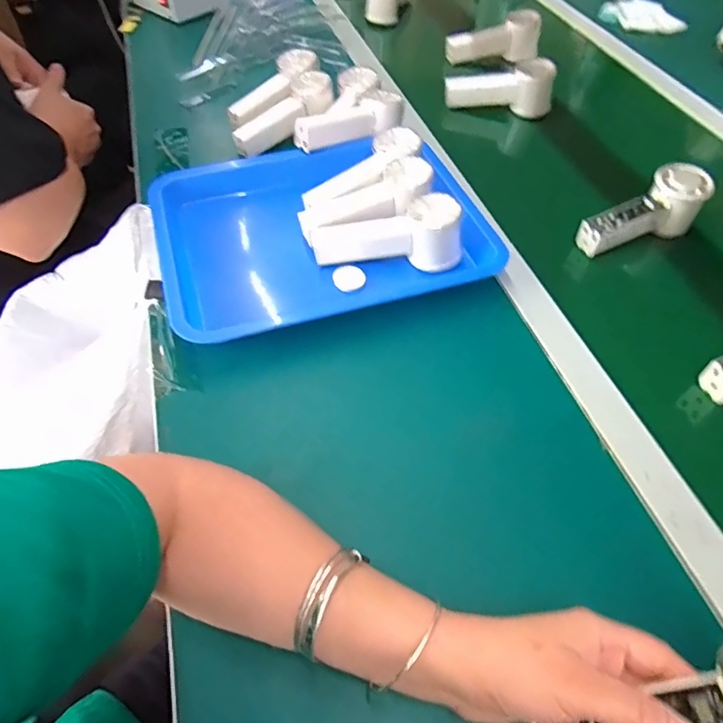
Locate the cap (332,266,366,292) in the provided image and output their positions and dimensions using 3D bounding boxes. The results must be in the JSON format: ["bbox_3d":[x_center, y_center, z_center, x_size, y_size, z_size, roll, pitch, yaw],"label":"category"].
[{"bbox_3d":[-0.012,-0.084,0.516,0.032,0.004,0.032,1,53,-1],"label":"cap"}]

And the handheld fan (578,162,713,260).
[{"bbox_3d":[0.309,-0.158,0.572,0.149,0.057,0.054,-27,58,-4],"label":"handheld fan"}]

